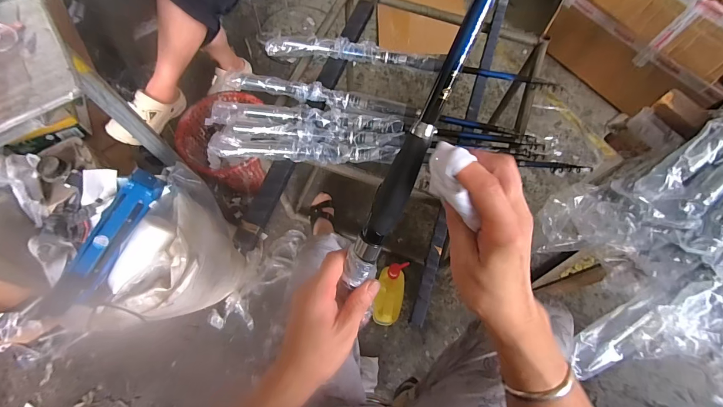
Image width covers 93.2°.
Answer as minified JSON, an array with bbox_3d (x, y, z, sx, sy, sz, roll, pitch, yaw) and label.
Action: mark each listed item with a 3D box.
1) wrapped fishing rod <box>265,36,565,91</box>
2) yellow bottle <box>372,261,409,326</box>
[{"bbox_3d":[0.116,-0.316,0.767,0.660,0.050,0.051,7,68,3],"label":"wrapped fishing rod"},{"bbox_3d":[0.074,0.239,0.902,0.072,0.073,0.158,11,68,4],"label":"yellow bottle"}]

